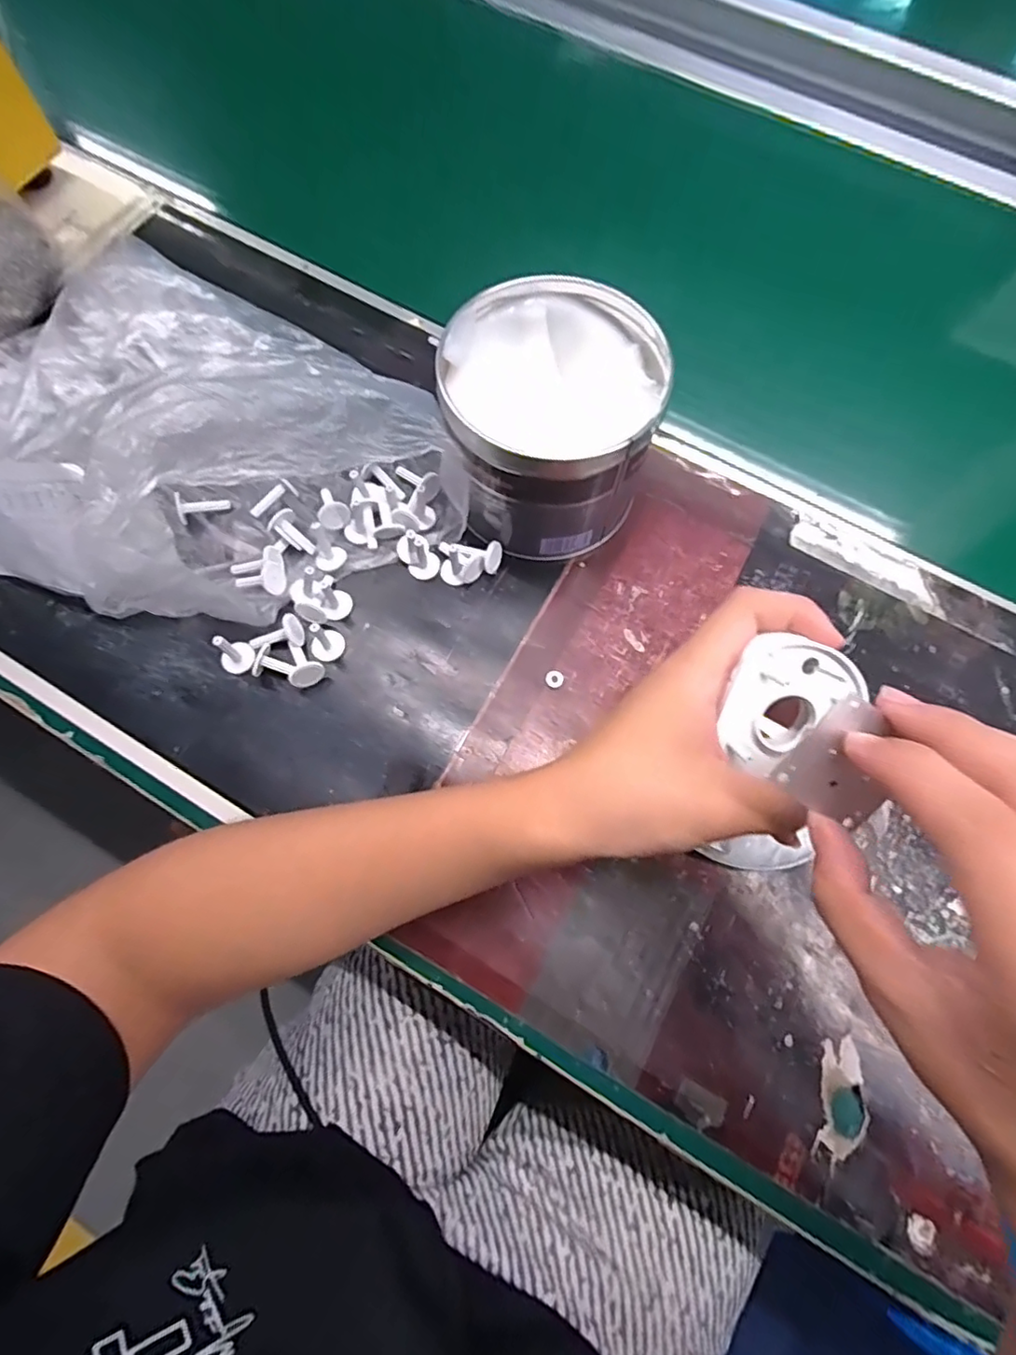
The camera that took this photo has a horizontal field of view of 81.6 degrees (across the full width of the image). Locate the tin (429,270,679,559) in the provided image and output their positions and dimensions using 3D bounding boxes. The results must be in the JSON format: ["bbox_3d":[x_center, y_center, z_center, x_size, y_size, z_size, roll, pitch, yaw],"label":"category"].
[{"bbox_3d":[0.027,-0.154,0.367,0.129,0.103,0.123,1,72,-2],"label":"tin"}]

